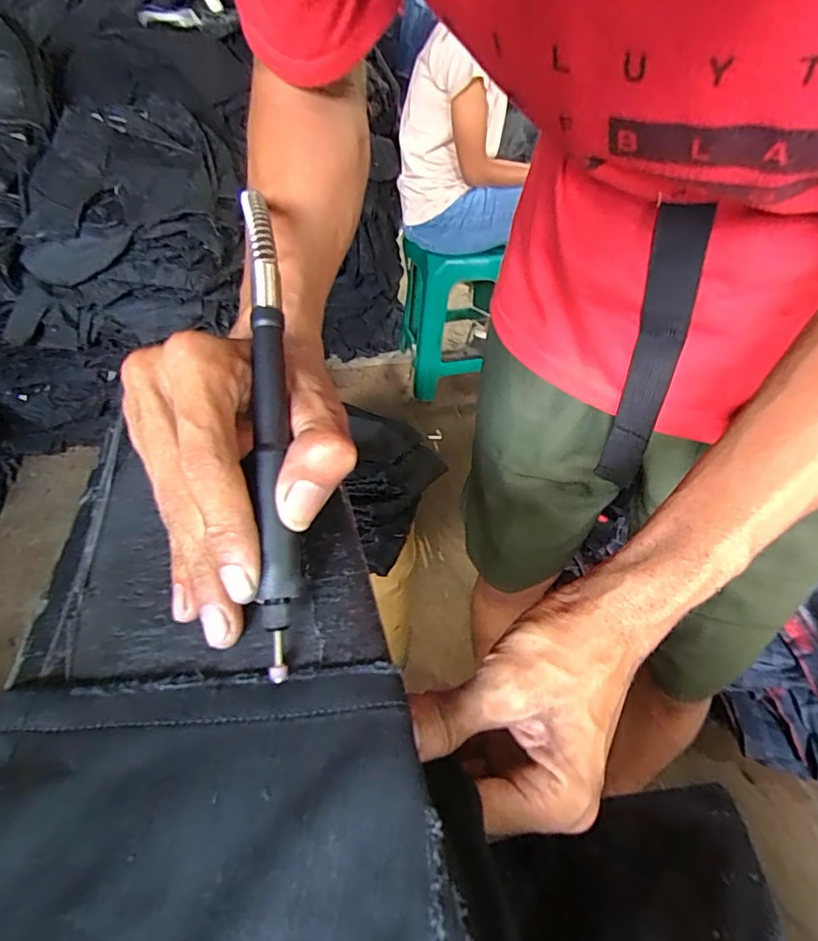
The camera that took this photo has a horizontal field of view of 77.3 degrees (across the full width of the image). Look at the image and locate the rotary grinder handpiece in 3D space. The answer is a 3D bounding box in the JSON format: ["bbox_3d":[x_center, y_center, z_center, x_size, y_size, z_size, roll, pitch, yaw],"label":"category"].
[{"bbox_3d":[-0.056,-0.027,0.207,0.016,0.015,0.205,-5,74,-7],"label":"rotary grinder handpiece"}]

